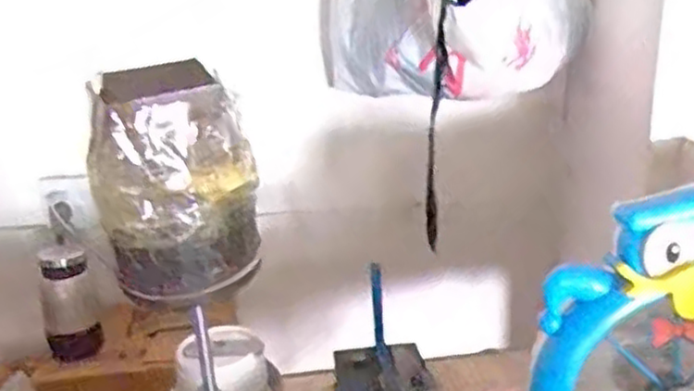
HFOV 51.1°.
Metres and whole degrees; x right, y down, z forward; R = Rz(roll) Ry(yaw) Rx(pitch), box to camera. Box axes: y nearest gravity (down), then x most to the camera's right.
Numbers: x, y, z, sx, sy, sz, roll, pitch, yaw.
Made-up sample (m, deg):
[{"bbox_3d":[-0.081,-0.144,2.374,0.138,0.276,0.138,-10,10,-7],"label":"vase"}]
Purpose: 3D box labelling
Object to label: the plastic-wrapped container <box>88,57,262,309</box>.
[{"bbox_3d":[-0.065,-0.005,0.281,0.057,0.087,0.051,-8,21,-12],"label":"plastic-wrapped container"}]

